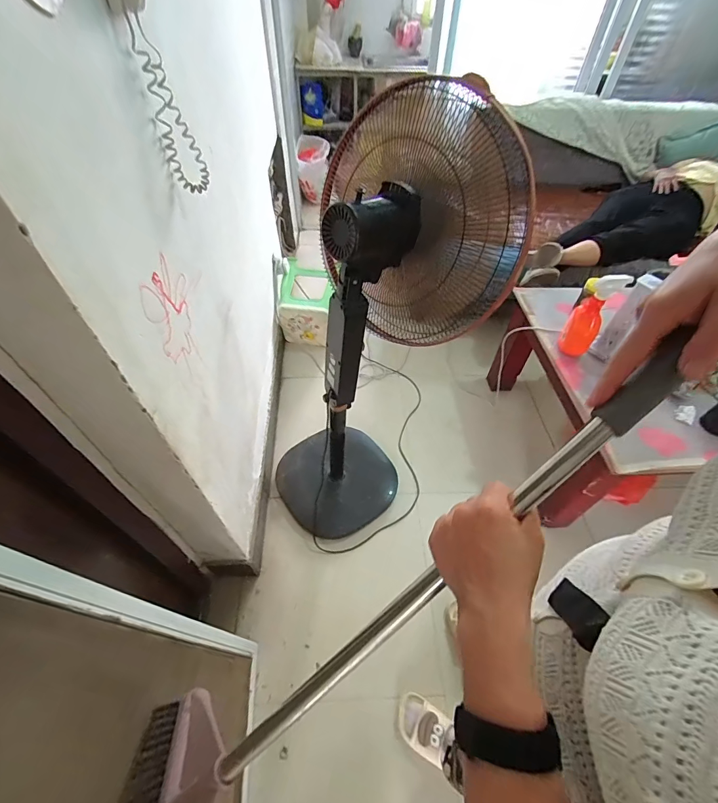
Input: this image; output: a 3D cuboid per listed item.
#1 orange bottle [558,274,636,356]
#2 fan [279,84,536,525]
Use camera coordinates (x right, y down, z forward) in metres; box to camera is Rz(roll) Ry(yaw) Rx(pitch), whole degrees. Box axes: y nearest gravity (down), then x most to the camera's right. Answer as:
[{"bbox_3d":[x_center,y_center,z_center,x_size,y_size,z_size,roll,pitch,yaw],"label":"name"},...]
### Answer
[{"bbox_3d":[0.756,-0.286,1.242,0.106,0.287,0.092,31,56,22],"label":"orange bottle"},{"bbox_3d":[-0.010,-0.109,1.045,0.552,1.151,0.424,-17,53,-15],"label":"fan"}]

